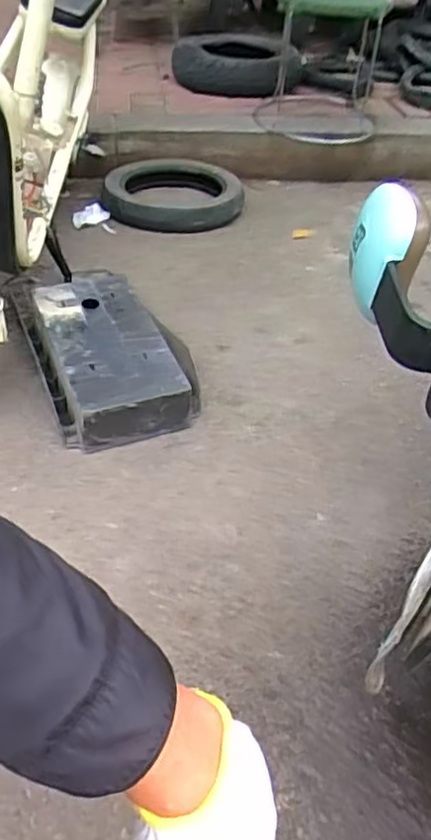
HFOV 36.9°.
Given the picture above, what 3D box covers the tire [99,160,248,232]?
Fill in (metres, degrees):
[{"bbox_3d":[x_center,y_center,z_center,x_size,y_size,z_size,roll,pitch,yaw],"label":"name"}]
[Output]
[{"bbox_3d":[-0.114,-0.575,1.651,0.347,0.069,0.321,-10,42,-15],"label":"tire"}]

